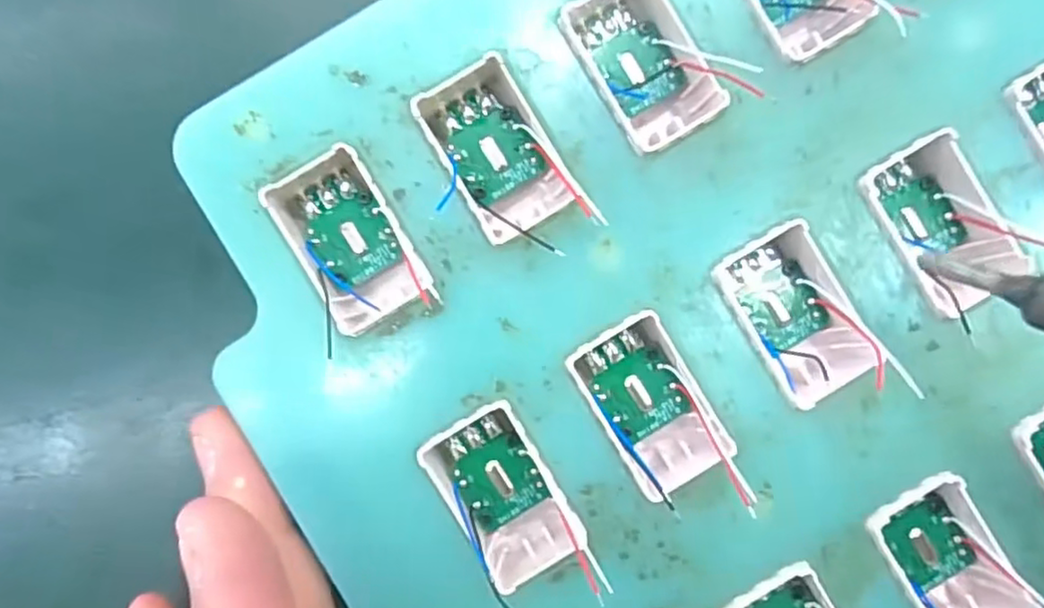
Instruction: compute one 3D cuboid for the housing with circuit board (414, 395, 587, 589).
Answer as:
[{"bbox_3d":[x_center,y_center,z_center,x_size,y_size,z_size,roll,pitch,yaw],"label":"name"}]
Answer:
[{"bbox_3d":[-0.004,0.037,0.125,0.020,0.010,0.031,-31,90,-1],"label":"housing with circuit board"}]

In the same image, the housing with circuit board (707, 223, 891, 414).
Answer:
[{"bbox_3d":[0.053,0.003,0.126,0.019,0.011,0.034,-32,90,-1],"label":"housing with circuit board"}]

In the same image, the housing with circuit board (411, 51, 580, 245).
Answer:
[{"bbox_3d":[-0.005,-0.029,0.124,0.018,0.011,0.032,-31,90,-1],"label":"housing with circuit board"}]

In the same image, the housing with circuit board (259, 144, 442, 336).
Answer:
[{"bbox_3d":[-0.033,-0.012,0.124,0.019,0.010,0.034,-31,90,-1],"label":"housing with circuit board"}]

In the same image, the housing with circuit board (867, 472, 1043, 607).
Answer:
[{"bbox_3d":[0.081,0.049,0.125,0.019,0.010,0.032,-29,89,-1],"label":"housing with circuit board"}]

